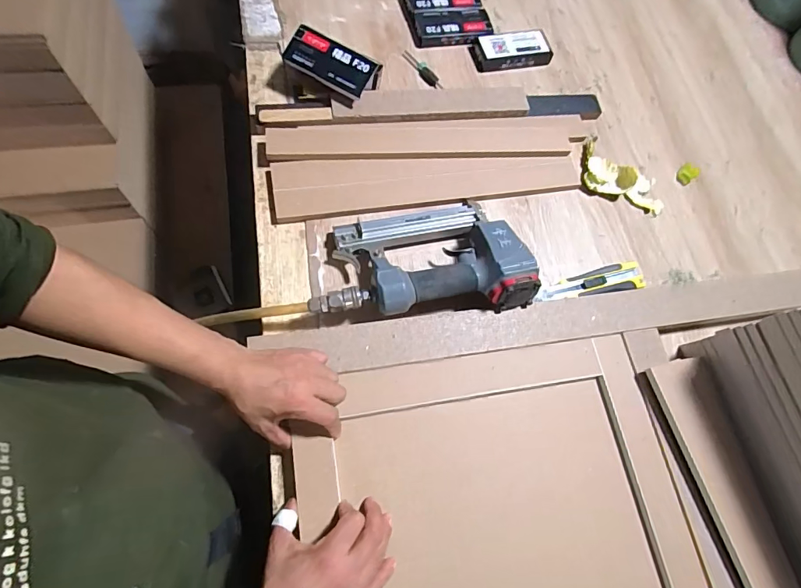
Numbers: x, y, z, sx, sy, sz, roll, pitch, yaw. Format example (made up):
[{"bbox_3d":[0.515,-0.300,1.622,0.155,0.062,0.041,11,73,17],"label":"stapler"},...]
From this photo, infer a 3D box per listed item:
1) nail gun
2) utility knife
[{"bbox_3d":[0.025,-0.049,0.520,0.242,0.058,0.140,-1,69,-8],"label":"nail gun"},{"bbox_3d":[0.243,-0.012,0.553,0.144,0.016,0.036,-12,71,-12],"label":"utility knife"}]

